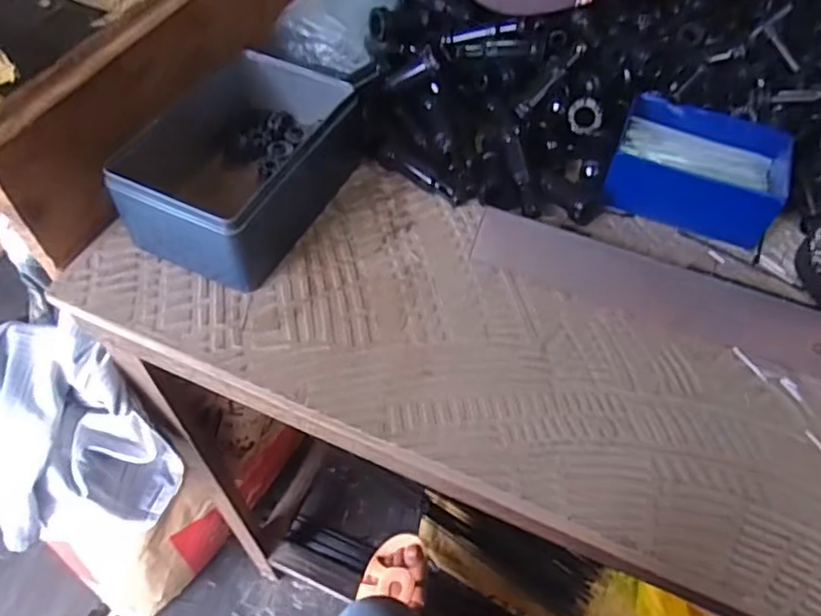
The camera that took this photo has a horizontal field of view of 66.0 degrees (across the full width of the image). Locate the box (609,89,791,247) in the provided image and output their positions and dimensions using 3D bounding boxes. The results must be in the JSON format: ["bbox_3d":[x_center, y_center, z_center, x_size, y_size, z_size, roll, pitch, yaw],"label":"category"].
[{"bbox_3d":[0.203,-0.099,0.451,0.116,0.040,0.087,19,56,10],"label":"box"}]

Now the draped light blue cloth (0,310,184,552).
[{"bbox_3d":[-0.335,0.097,0.535,0.228,0.153,0.155,36,60,21],"label":"draped light blue cloth"}]

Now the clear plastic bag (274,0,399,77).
[{"bbox_3d":[-0.054,-0.245,0.527,0.082,0.039,0.120,21,56,12],"label":"clear plastic bag"}]

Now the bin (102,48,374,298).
[{"bbox_3d":[-0.111,-0.106,0.425,0.112,0.063,0.175,23,57,14],"label":"bin"}]

